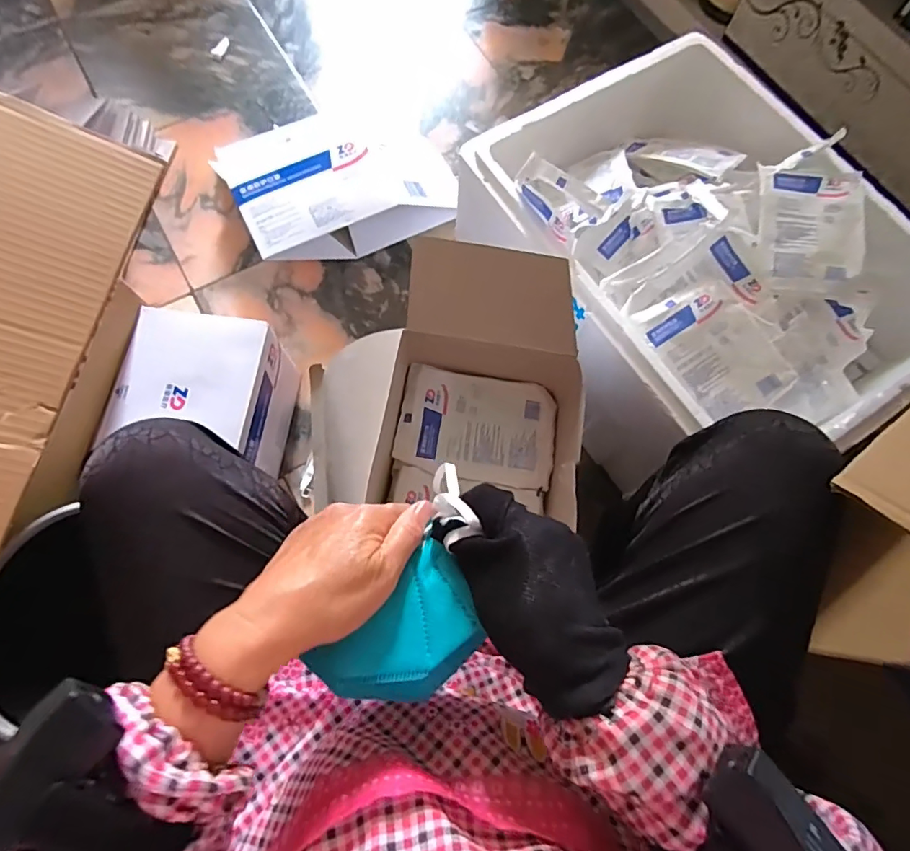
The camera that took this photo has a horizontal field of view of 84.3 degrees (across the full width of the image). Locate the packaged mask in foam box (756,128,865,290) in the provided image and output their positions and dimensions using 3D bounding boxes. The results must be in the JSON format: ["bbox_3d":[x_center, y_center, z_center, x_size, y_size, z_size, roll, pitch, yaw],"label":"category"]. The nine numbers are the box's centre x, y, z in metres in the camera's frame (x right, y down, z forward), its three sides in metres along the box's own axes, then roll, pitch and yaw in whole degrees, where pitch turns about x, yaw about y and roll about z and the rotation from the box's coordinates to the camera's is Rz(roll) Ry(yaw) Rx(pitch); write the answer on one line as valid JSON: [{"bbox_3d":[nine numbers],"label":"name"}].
[{"bbox_3d":[0.456,-0.276,0.647,0.126,0.016,0.198,3,84,6],"label":"packaged mask in foam box"}]

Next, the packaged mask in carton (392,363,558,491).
[{"bbox_3d":[0.028,0.001,0.614,0.189,0.021,0.130,8,73,1],"label":"packaged mask in carton"}]

